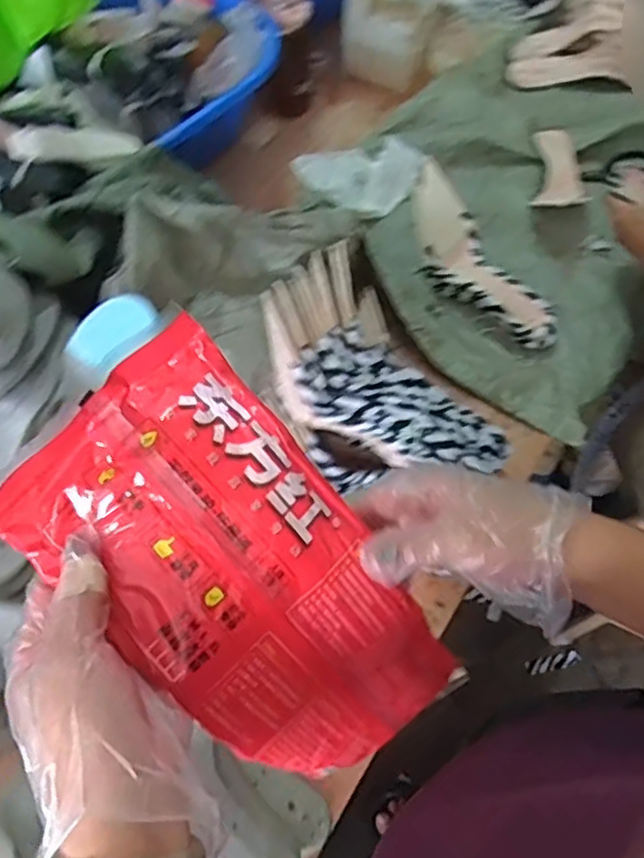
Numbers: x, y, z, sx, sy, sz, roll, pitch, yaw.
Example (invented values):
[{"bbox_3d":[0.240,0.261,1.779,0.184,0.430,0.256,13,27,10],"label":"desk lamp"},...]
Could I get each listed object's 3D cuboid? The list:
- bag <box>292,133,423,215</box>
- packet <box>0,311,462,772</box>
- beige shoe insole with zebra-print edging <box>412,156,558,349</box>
[{"bbox_3d":[0.054,-0.387,1.000,0.174,0.067,0.111,39,70,21],"label":"bag"},{"bbox_3d":[-0.033,0.098,0.381,0.132,0.297,0.053,-45,23,-19],"label":"packet"},{"bbox_3d":[0.205,-0.218,0.891,0.094,0.082,0.281,-34,82,-15],"label":"beige shoe insole with zebra-print edging"}]

